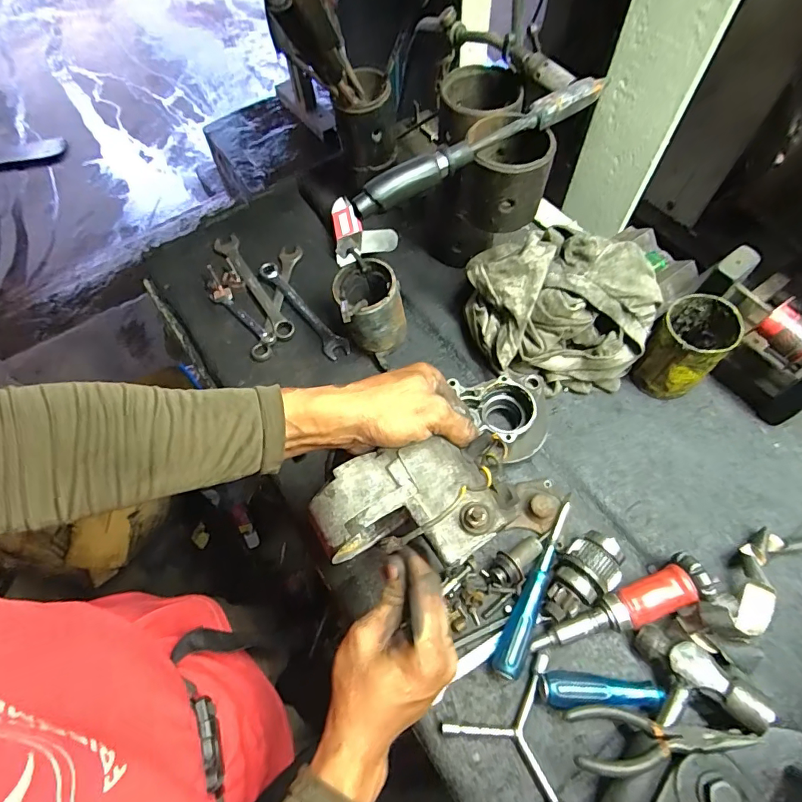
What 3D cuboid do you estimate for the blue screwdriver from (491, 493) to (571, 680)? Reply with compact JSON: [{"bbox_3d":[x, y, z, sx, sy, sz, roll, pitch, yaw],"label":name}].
[{"bbox_3d":[0.141,0.182,0.463,0.030,0.029,0.188,25,68,14],"label":"blue screwdriver"}]

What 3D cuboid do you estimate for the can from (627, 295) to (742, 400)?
[{"bbox_3d":[0.322,-0.056,0.530,0.077,0.114,0.071,-1,64,2],"label":"can"}]

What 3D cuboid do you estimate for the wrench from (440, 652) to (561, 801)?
[{"bbox_3d":[0.115,0.311,0.406,0.115,0.015,0.112,-29,66,-11],"label":"wrench"}]

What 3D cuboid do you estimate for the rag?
[{"bbox_3d":[0.179,-0.105,0.539,0.188,0.156,0.134,2,64,4],"label":"rag"}]

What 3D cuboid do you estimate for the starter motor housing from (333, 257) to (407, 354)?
[{"bbox_3d":[-0.037,-0.113,0.561,0.078,0.098,0.089,-17,64,-6],"label":"starter motor housing"}]

